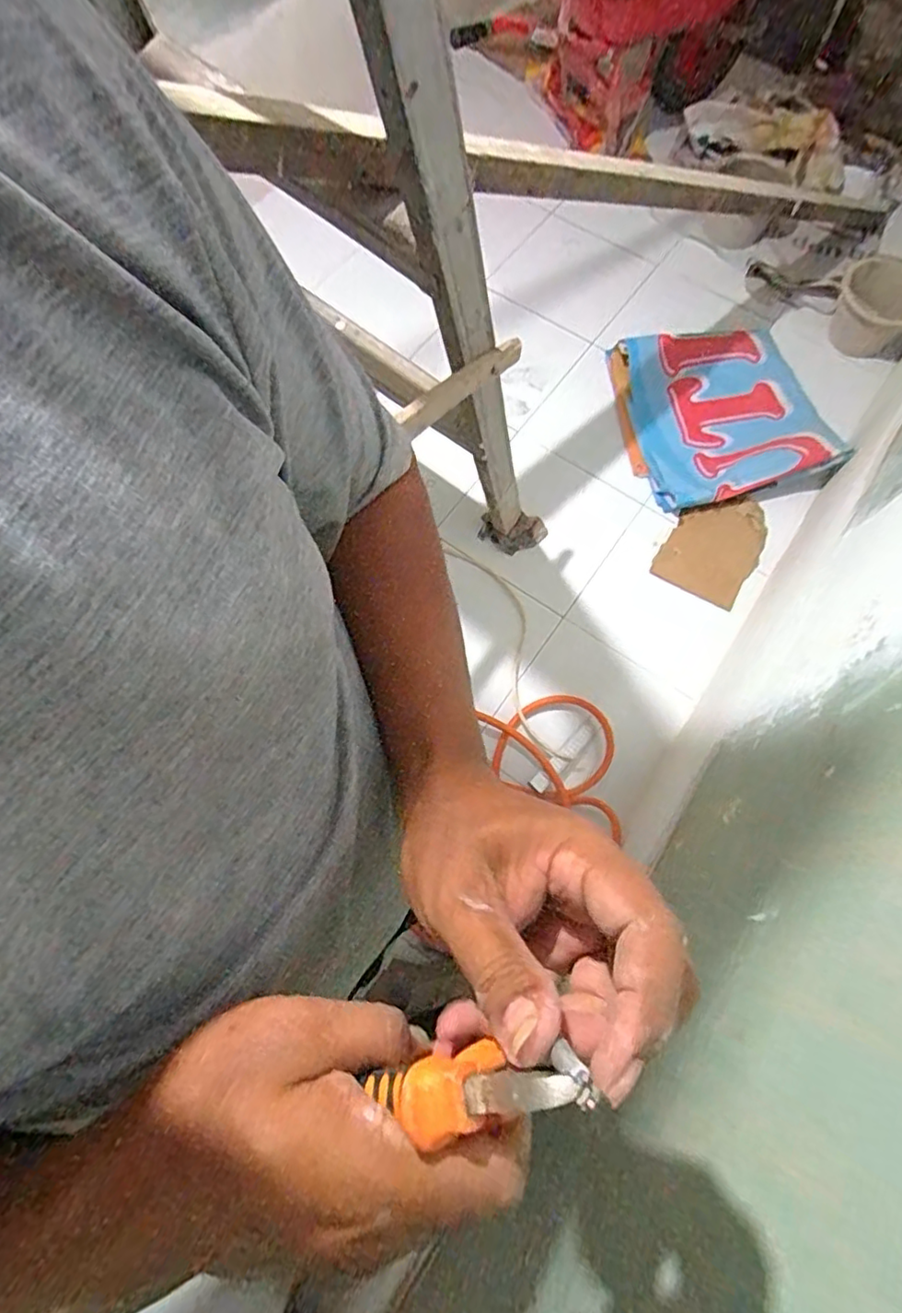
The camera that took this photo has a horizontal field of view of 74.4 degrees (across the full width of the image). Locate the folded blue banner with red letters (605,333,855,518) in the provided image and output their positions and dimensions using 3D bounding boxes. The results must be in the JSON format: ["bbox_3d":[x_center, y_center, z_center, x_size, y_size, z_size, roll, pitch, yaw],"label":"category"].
[{"bbox_3d":[0.721,-0.666,1.604,0.500,0.126,0.547,-6,70,-3],"label":"folded blue banner with red letters"}]

